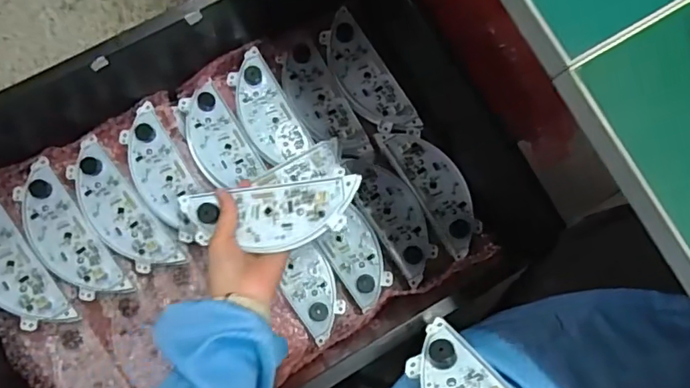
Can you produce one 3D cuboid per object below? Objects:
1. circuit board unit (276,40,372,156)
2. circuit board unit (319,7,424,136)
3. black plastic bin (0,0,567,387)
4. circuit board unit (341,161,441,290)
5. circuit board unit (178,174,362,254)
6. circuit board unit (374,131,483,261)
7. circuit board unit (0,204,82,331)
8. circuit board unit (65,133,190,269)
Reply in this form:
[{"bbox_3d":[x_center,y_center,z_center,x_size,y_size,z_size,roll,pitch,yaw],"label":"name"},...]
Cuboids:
[{"bbox_3d":[-0.031,-0.112,0.645,0.063,0.011,0.159,-26,85,-8],"label":"circuit board unit"},{"bbox_3d":[0.025,-0.143,0.654,0.063,0.011,0.179,-31,85,-8],"label":"circuit board unit"},{"bbox_3d":[-0.165,0.014,0.563,0.622,0.135,0.414,-25,84,-8],"label":"black plastic bin"},{"bbox_3d":[0.060,0.024,0.633,0.062,0.010,0.163,-32,86,-8],"label":"circuit board unit"},{"bbox_3d":[-0.076,0.022,0.518,0.179,0.025,0.064,-6,82,9],"label":"circuit board unit"},{"bbox_3d":[0.112,-0.012,0.633,0.063,0.013,0.172,-31,85,-8],"label":"circuit board unit"},{"bbox_3d":[-0.377,0.081,0.580,0.061,0.011,0.174,-36,86,-9],"label":"circuit board unit"},{"bbox_3d":[-0.262,0.021,0.603,0.061,0.011,0.175,-40,87,-9],"label":"circuit board unit"}]

